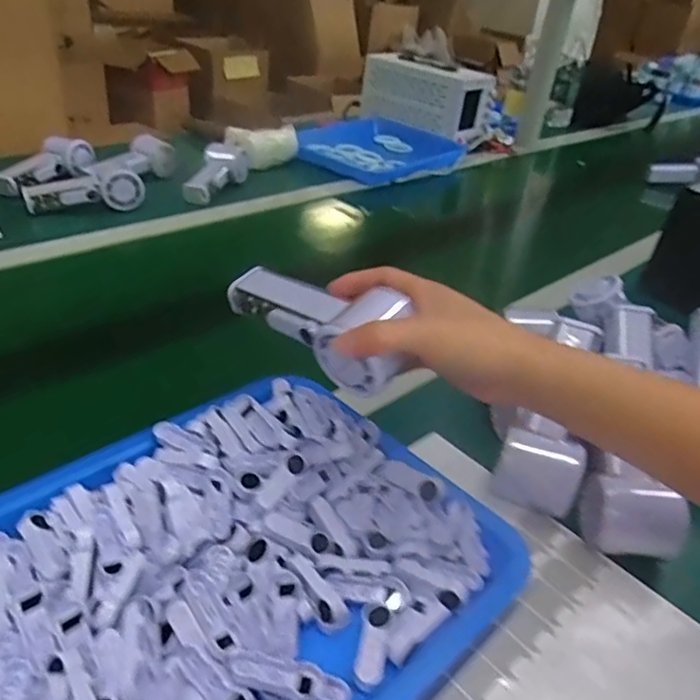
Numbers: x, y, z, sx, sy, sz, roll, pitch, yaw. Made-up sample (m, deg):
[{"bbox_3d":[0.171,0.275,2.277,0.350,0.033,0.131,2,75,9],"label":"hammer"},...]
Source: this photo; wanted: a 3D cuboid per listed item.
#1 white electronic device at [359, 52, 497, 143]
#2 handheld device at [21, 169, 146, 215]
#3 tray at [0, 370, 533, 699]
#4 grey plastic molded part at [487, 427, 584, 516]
[{"bbox_3d":[0.171,-0.574,1.371,0.138,0.127,0.273,-22,43,-37],"label":"white electronic device"},{"bbox_3d":[-0.377,-0.224,0.872,0.157,0.054,0.044,-9,37,-24],"label":"handheld device"},{"bbox_3d":[-0.081,0.135,0.380,0.324,0.050,0.263,-25,45,-38],"label":"tray"},{"bbox_3d":[0.143,0.096,0.469,0.059,0.063,0.030,23,37,23],"label":"grey plastic molded part"}]

